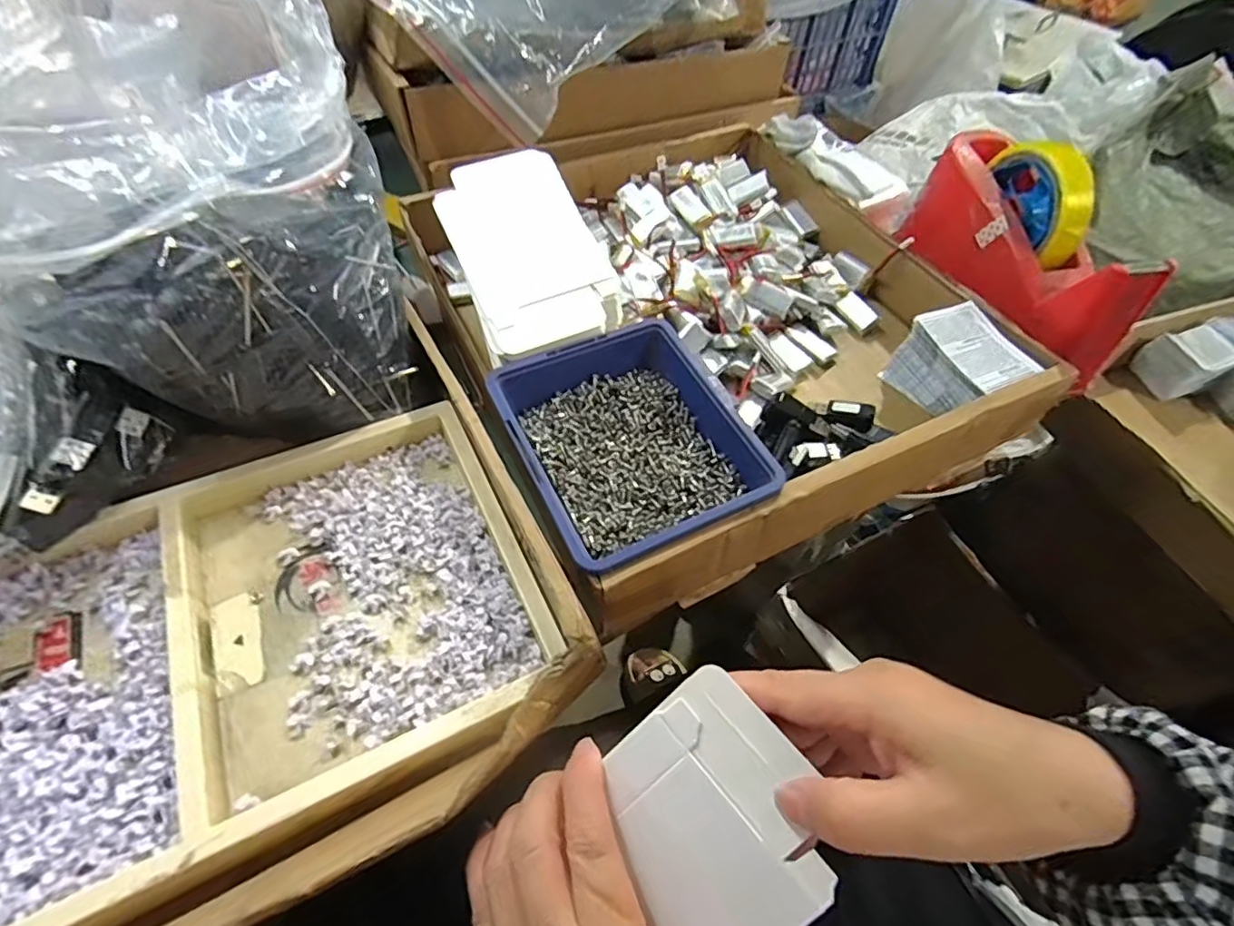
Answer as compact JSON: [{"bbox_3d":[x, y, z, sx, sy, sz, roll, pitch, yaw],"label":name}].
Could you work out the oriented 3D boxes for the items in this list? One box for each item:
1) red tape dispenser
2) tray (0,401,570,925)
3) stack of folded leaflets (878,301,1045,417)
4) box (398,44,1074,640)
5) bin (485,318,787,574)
[{"bbox_3d":[0.291,-0.161,0.424,0.062,0.102,0.201,-11,55,-11],"label":"red tape dispenser"},{"bbox_3d":[-0.206,0.089,0.285,0.318,0.024,0.192,-21,57,-17],"label":"tray"},{"bbox_3d":[0.238,-0.067,0.410,0.052,0.050,0.070,-22,57,-18],"label":"stack of folded leaflets"},{"bbox_3d":[0.064,-0.126,0.434,0.361,0.077,0.399,-20,57,-17],"label":"box"},{"bbox_3d":[0.007,-0.008,0.343,0.123,0.049,0.140,-22,57,-18],"label":"bin"}]

